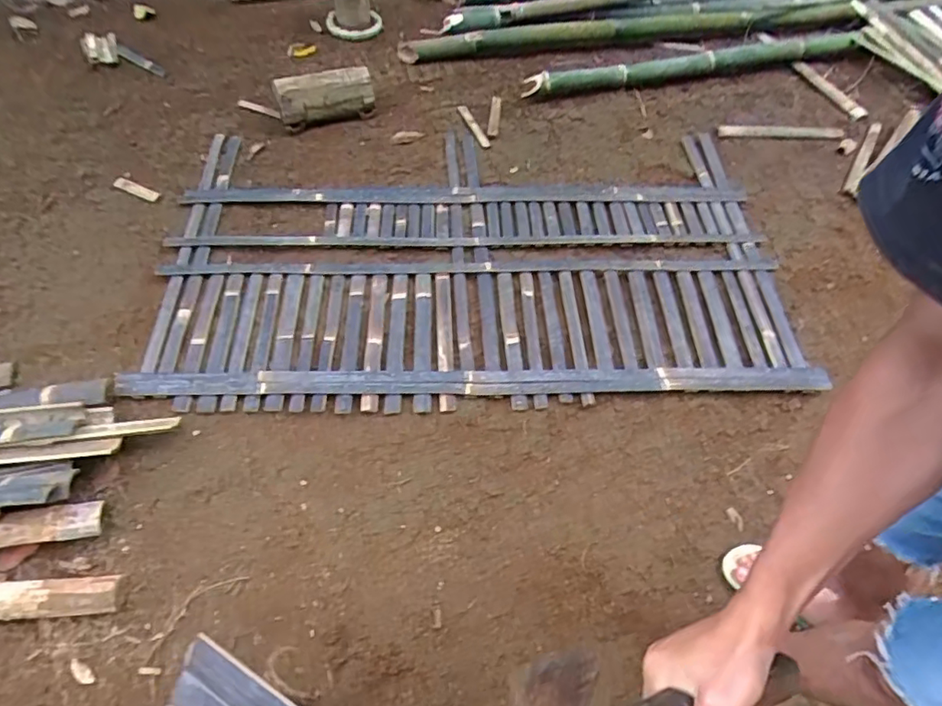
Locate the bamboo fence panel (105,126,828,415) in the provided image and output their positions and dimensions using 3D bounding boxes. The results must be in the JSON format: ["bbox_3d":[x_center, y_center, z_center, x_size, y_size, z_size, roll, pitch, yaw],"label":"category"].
[{"bbox_3d":[0.000,-0.261,1.425,1.511,0.069,0.869,-3,57,-5],"label":"bamboo fence panel"}]

